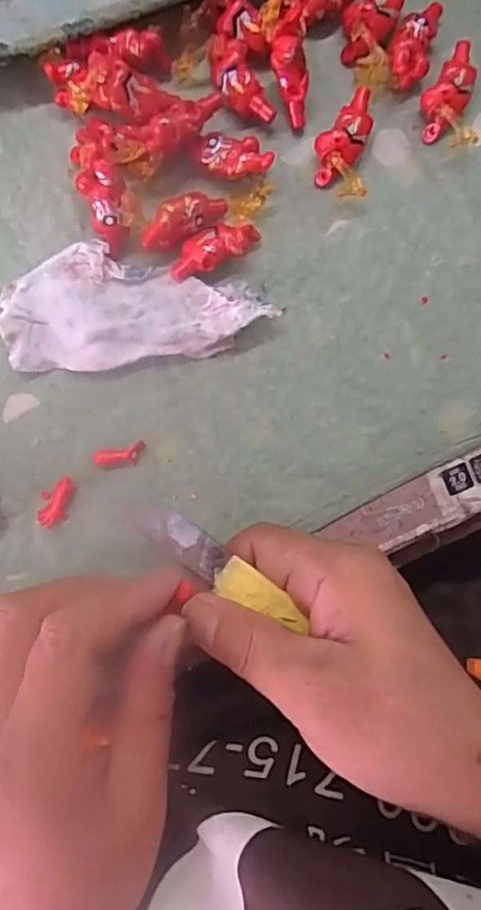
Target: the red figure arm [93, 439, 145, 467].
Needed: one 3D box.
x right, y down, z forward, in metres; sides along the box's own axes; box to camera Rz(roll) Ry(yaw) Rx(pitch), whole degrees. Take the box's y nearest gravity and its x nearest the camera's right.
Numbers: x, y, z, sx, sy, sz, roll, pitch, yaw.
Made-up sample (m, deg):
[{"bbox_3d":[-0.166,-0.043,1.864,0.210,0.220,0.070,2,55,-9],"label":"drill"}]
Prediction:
[{"bbox_3d":[-0.053,0.001,0.261,0.023,0.006,0.010,-14,95,-5],"label":"red figure arm"}]

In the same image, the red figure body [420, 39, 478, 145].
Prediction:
[{"bbox_3d":[0.093,-0.163,0.262,0.018,0.014,0.042,27,91,-7],"label":"red figure body"}]

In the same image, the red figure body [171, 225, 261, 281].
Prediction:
[{"bbox_3d":[-0.011,-0.090,0.254,0.043,0.011,0.015,-26,96,-4],"label":"red figure body"}]

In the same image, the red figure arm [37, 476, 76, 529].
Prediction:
[{"bbox_3d":[-0.082,0.021,0.260,0.012,0.006,0.024,14,92,-7],"label":"red figure arm"}]

